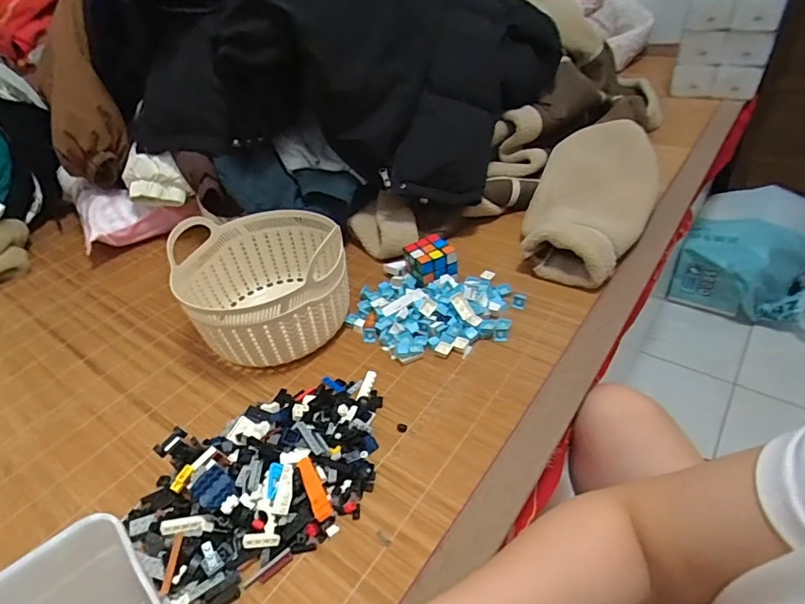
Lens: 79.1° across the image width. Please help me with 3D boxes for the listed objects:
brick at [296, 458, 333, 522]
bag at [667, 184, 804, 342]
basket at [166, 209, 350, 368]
[{"bbox_3d":[-0.086,0.181,0.477,0.016,0.007,0.072,-22,41,-17],"label":"brick"},{"bbox_3d":[0.937,-0.095,1.210,0.404,0.206,0.347,24,49,33],"label":"bag"},{"bbox_3d":[-0.187,-0.023,0.674,0.218,0.140,0.227,-15,40,-9],"label":"basket"}]

